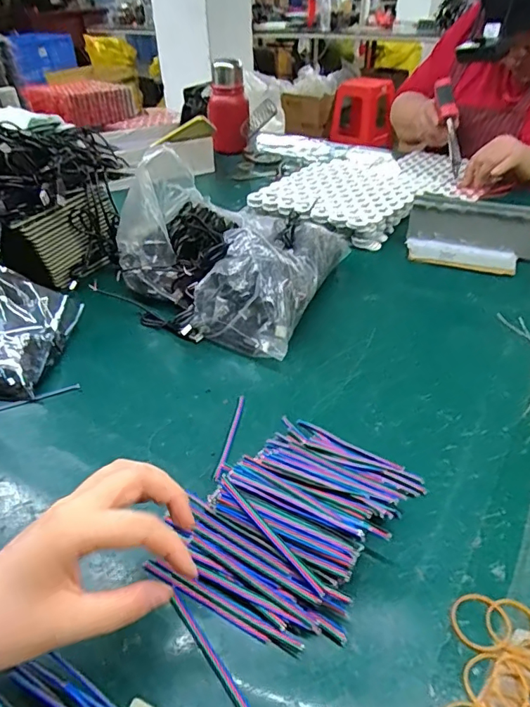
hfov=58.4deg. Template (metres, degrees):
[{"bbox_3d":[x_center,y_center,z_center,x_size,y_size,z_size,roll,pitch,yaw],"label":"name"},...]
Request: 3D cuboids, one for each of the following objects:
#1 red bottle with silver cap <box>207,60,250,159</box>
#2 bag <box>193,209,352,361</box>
[{"bbox_3d":[-0.079,-0.525,1.027,0.086,0.174,0.082,-5,39,-4],"label":"red bottle with silver cap"},{"bbox_3d":[0.011,-0.095,0.564,0.124,0.084,0.226,11,41,16],"label":"bag"}]

